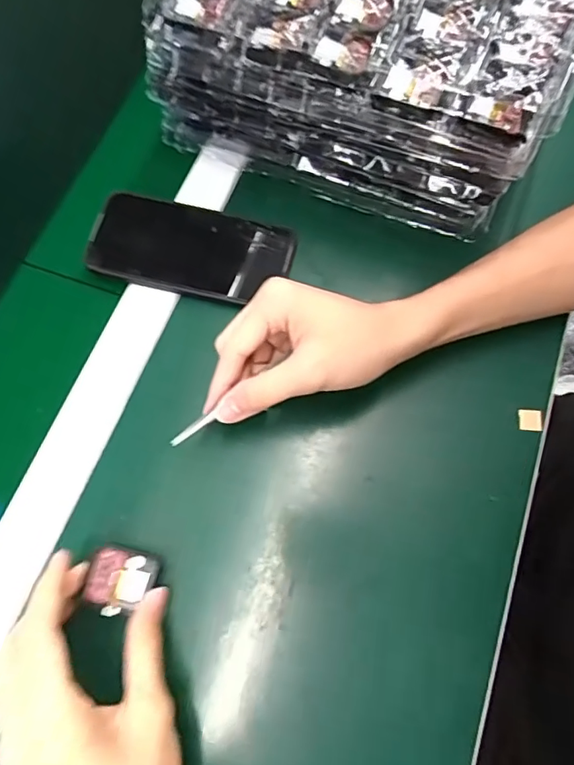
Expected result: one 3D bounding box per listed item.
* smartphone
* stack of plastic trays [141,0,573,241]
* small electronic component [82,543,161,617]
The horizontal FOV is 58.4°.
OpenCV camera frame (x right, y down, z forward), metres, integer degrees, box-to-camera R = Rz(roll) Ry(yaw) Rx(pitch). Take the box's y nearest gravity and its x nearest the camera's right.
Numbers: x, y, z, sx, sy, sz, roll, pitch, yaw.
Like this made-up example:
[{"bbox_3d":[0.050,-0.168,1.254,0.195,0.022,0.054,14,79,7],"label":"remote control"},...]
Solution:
[{"bbox_3d":[-0.079,-0.110,0.419,0.160,0.009,0.077,13,71,5],"label":"smartphone"},{"bbox_3d":[0.076,-0.284,0.418,0.288,0.141,0.268,21,72,8],"label":"stack of plastic trays"},{"bbox_3d":[-0.106,0.126,0.326,0.042,0.006,0.039,10,71,5],"label":"small electronic component"}]

